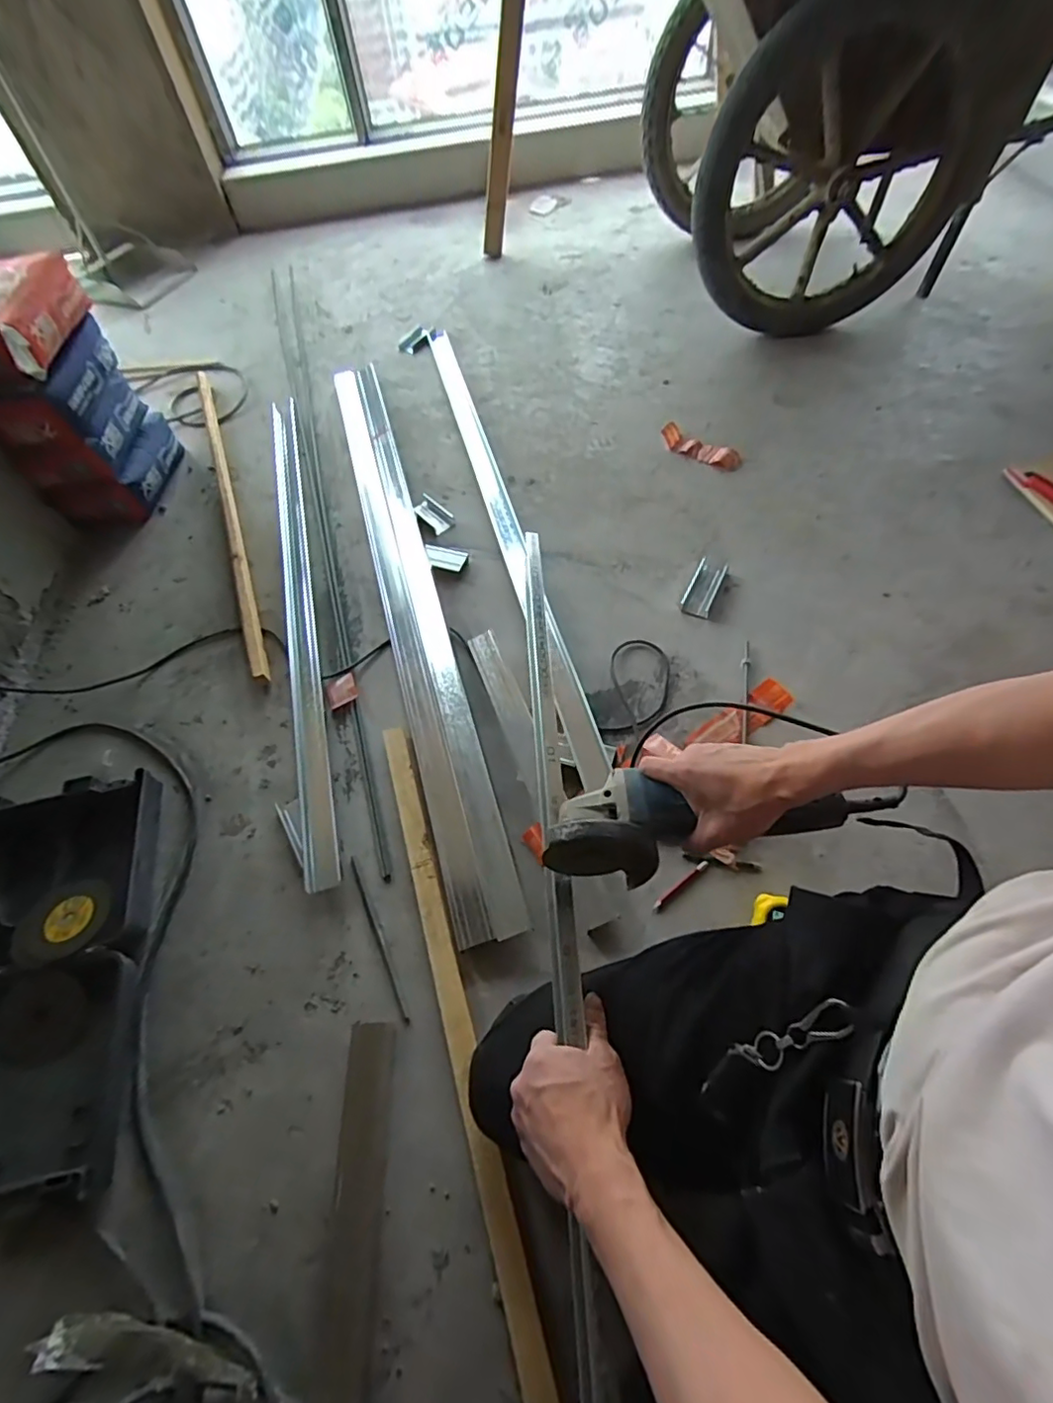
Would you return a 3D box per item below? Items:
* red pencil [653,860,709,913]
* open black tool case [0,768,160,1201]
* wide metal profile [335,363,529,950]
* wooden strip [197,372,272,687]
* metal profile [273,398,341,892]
[{"bbox_3d":[0.202,0.243,0.767,0.101,0.007,0.010,-35,63,-16],"label":"red pencil"},{"bbox_3d":[-0.668,0.344,0.740,0.348,0.058,0.485,-8,59,-1],"label":"open black tool case"},{"bbox_3d":[-0.230,-0.236,1.073,0.108,0.035,1.326,-16,60,-6],"label":"wide metal profile"},{"bbox_3d":[-0.623,-0.413,1.206,0.032,0.025,0.947,-21,60,-8],"label":"wooden strip"},{"bbox_3d":[-0.433,-0.212,1.101,0.081,0.028,1.153,-14,60,-5],"label":"metal profile"}]

